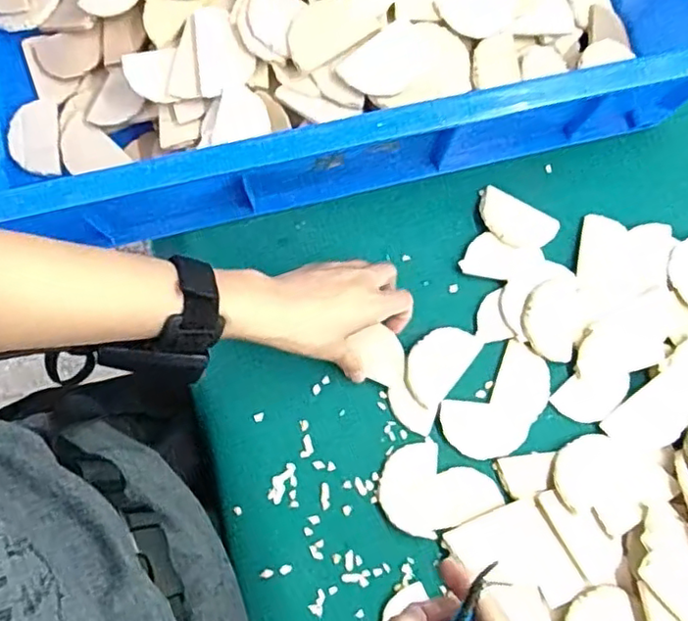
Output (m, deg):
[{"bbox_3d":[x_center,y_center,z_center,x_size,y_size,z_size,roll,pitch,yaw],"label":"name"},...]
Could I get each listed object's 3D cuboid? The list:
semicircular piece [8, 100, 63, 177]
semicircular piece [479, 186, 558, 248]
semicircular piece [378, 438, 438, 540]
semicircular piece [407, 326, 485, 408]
[{"bbox_3d":[-0.266,-0.149,0.529,0.041,0.005,0.066,-4,83,-7],"label":"semicircular piece"},{"bbox_3d":[0.146,-0.075,0.524,0.068,0.004,0.038,28,80,4],"label":"semicircular piece"},{"bbox_3d":[0.051,0.138,0.482,0.044,0.007,0.070,4,79,0],"label":"semicircular piece"},{"bbox_3d":[0.078,0.041,0.500,0.043,0.008,0.070,39,81,6],"label":"semicircular piece"}]

